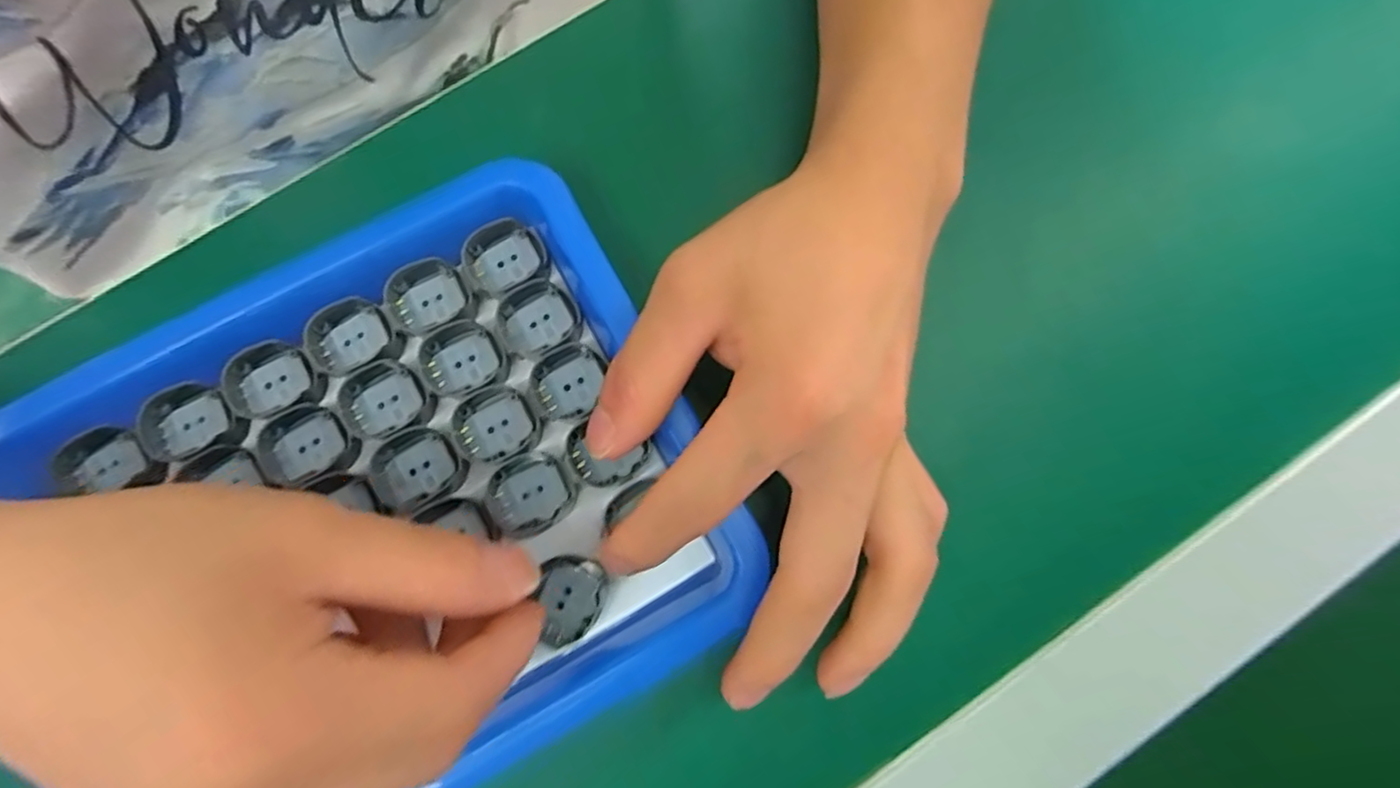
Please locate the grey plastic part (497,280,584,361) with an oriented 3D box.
[{"bbox_3d":[-0.057,-0.026,0.223,0.027,0.004,0.026,-25,81,-6],"label":"grey plastic part"}]

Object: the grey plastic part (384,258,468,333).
[{"bbox_3d":[-0.097,-0.035,0.223,0.027,0.007,0.022,-24,81,-5],"label":"grey plastic part"}]

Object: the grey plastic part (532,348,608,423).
[{"bbox_3d":[-0.045,-0.004,0.219,0.025,0.004,0.023,-28,81,-6],"label":"grey plastic part"}]

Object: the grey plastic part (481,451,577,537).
[{"bbox_3d":[-0.058,0.034,0.214,0.028,0.004,0.025,-27,81,-6],"label":"grey plastic part"}]

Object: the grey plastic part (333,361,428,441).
[{"bbox_3d":[-0.111,0.002,0.218,0.028,0.004,0.026,-28,81,-6],"label":"grey plastic part"}]

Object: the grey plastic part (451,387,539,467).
[{"bbox_3d":[-0.071,0.011,0.218,0.026,0.004,0.025,-30,82,-6],"label":"grey plastic part"}]

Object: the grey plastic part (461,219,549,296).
[{"bbox_3d":[-0.070,-0.049,0.226,0.027,0.006,0.025,-26,81,-6],"label":"grey plastic part"}]

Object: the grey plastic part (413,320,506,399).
[{"bbox_3d":[-0.084,-0.013,0.221,0.028,0.004,0.025,-27,81,-6],"label":"grey plastic part"}]

